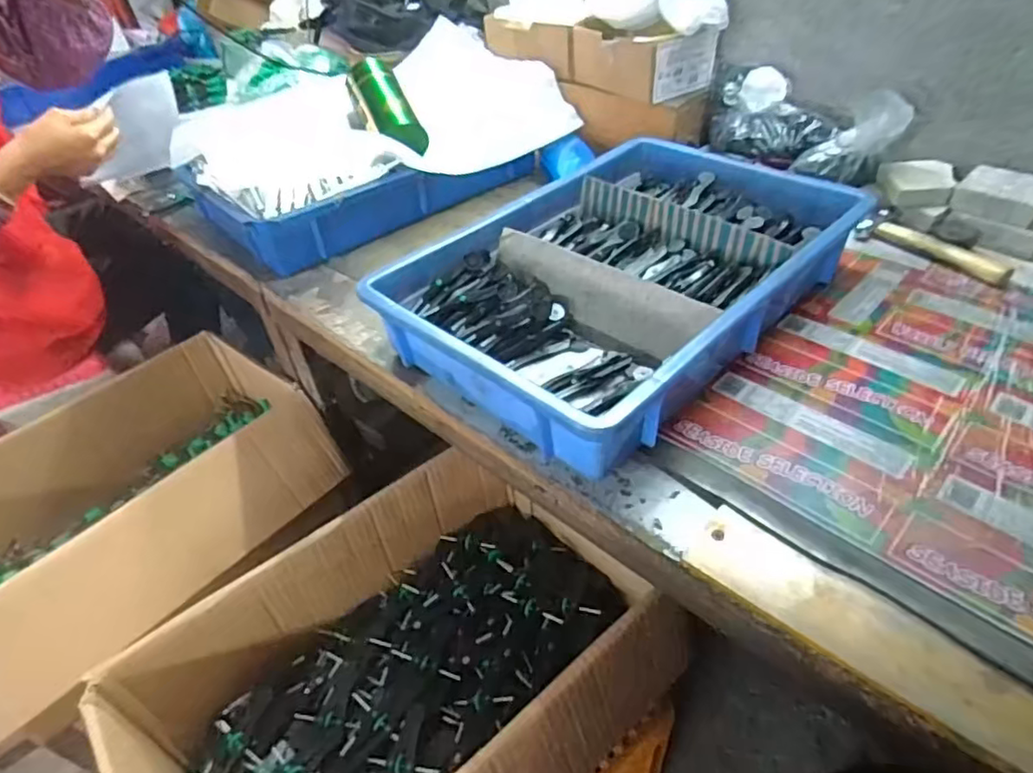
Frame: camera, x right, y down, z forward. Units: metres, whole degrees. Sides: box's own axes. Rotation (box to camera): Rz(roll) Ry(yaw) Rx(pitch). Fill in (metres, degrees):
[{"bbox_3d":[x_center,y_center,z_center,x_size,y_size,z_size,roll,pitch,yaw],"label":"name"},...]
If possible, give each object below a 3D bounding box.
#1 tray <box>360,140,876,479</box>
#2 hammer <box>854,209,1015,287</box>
[{"bbox_3d":[0.115,-0.120,0.626,0.293,0.072,0.464,30,53,34],"label":"tray"},{"bbox_3d":[0.451,-0.150,0.681,0.051,0.020,0.154,-26,45,-21],"label":"hammer"}]

